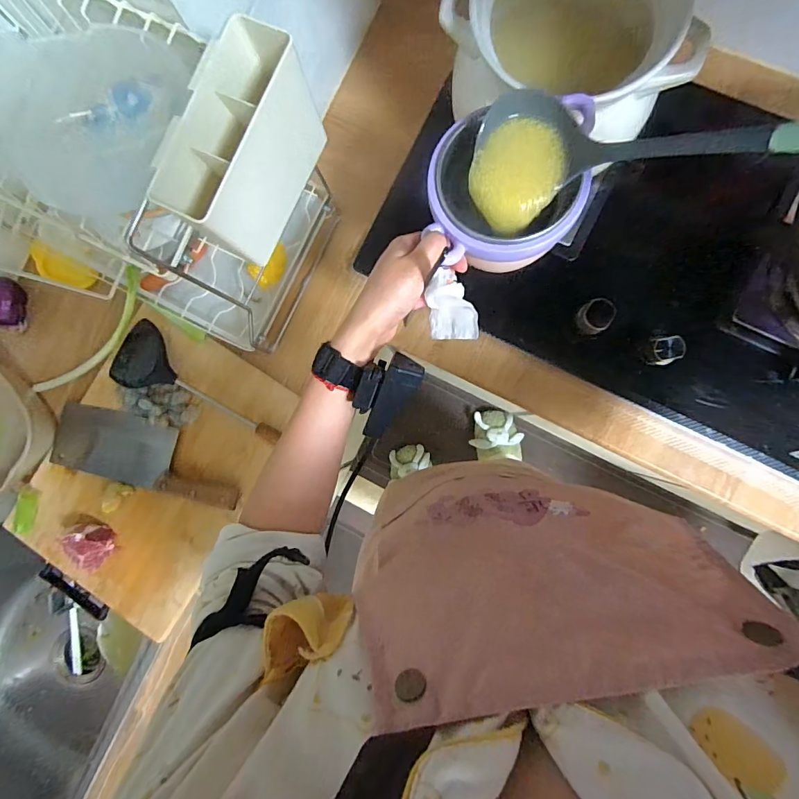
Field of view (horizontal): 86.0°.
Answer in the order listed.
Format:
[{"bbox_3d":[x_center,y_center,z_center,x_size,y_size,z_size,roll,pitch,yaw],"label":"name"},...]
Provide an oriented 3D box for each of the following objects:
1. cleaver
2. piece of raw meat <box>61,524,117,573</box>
[{"bbox_3d":[-0.366,0.077,0.611,0.306,0.031,0.095,13,89,5],"label":"cleaver"},{"bbox_3d":[-0.430,0.202,0.597,0.052,0.047,0.052,43,92,5],"label":"piece of raw meat"}]

